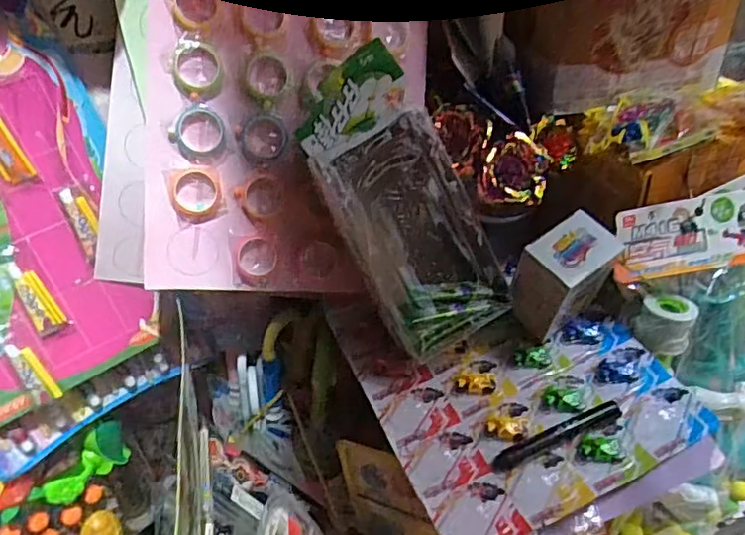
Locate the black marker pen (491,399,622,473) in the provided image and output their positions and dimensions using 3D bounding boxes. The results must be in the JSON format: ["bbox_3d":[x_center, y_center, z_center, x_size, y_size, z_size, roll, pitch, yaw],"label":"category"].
[{"bbox_3d":[0.178,0.161,0.574,0.137,0.016,0.018,-17,43,-14],"label":"black marker pen"}]

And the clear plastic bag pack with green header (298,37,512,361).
[{"bbox_3d":[0.027,-0.060,0.607,0.124,0.291,0.065,-28,15,-6],"label":"clear plastic bag pack with green header"}]

